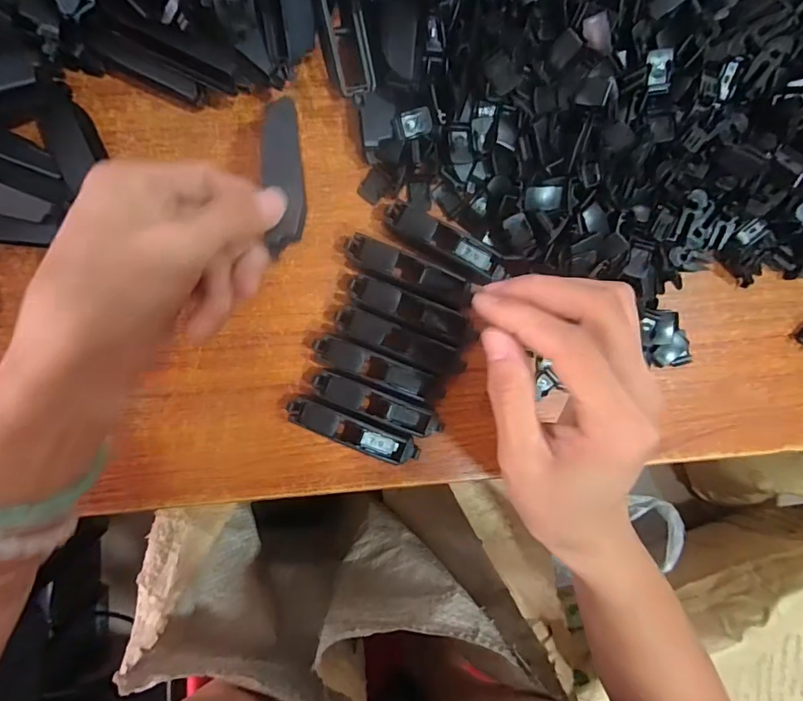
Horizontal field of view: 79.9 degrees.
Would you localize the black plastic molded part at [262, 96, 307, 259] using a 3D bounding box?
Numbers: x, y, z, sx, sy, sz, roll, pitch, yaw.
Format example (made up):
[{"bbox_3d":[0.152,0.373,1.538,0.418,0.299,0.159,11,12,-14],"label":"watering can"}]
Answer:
[{"bbox_3d":[-0.055,-0.082,0.223,0.017,0.012,0.069,-5,92,-5],"label":"black plastic molded part"}]

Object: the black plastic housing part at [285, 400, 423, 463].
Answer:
[{"bbox_3d":[-0.026,0.045,0.265,0.075,0.016,0.016,22,92,-7],"label":"black plastic housing part"}]

